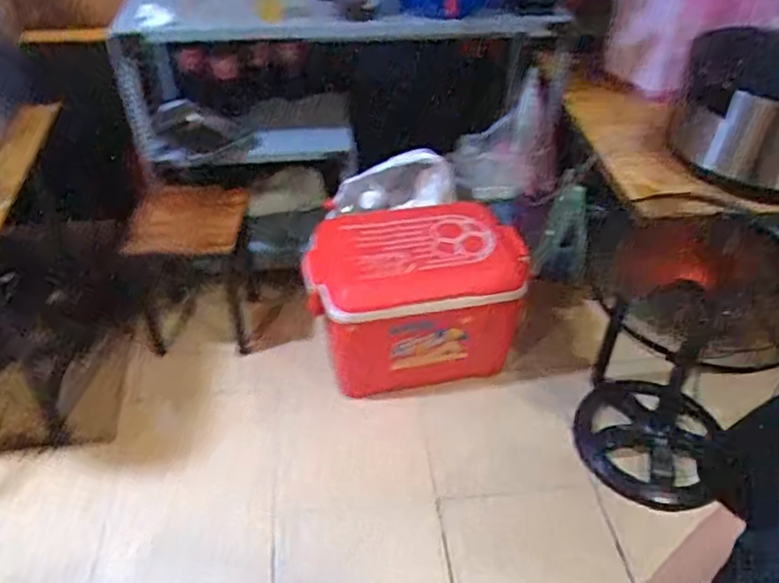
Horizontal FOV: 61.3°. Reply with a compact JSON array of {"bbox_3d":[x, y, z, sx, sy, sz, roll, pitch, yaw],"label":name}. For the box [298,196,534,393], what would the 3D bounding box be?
[{"bbox_3d":[0.072,-0.017,1.864,0.592,0.391,0.399,-8,42,-11],"label":"box"}]

